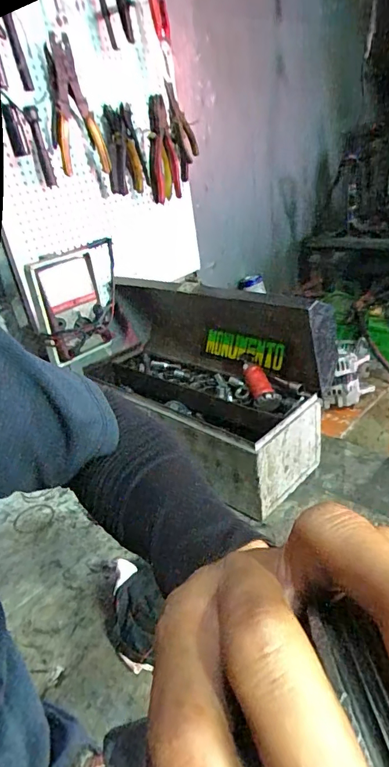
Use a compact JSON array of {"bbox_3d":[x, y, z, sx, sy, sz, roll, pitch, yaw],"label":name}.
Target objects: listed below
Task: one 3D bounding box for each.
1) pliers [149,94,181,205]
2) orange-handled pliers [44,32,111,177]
[{"bbox_3d":[-0.060,-0.488,0.946,0.068,0.198,0.029,-13,42,-16],"label":"pliers"},{"bbox_3d":[-0.221,-0.487,0.800,0.096,0.210,0.032,-33,39,-32],"label":"orange-handled pliers"}]

